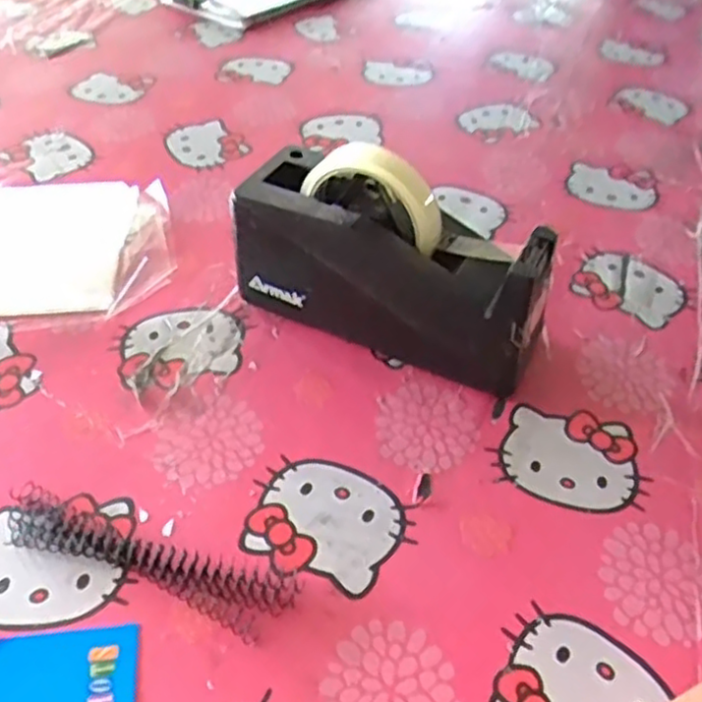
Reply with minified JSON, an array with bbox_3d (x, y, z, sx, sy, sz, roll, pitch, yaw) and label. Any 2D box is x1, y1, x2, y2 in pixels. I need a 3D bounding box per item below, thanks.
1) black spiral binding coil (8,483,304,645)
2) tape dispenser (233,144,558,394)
[{"bbox_3d":[-0.106,0.105,0.366,0.161,0.012,0.031,17,46,13],"label":"black spiral binding coil"},{"bbox_3d":[0.027,-0.059,0.463,0.200,0.119,0.067,21,47,17],"label":"tape dispenser"}]

